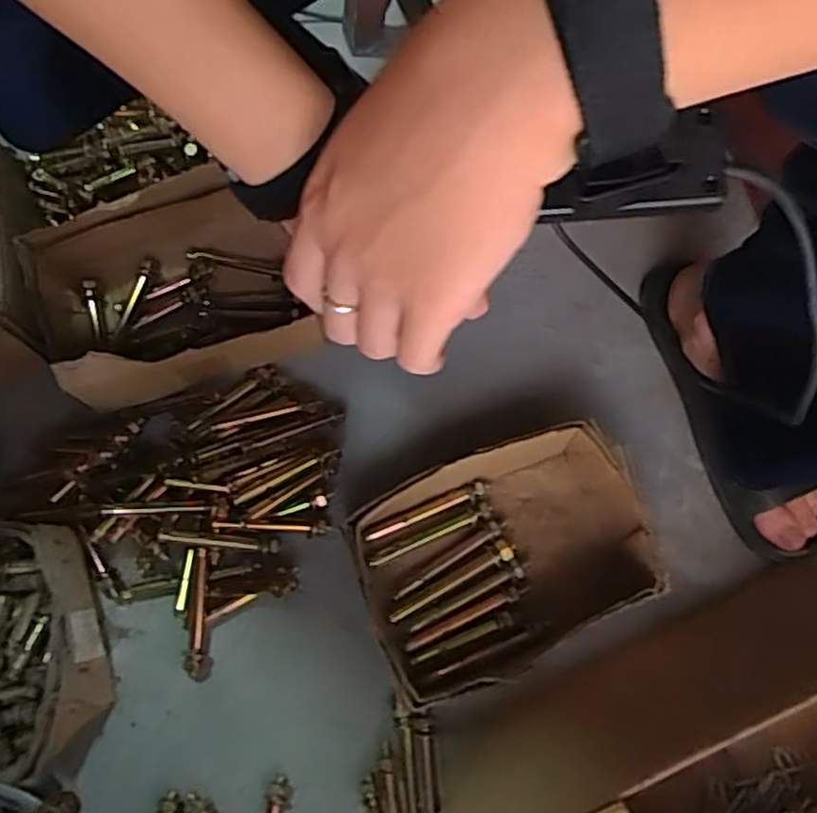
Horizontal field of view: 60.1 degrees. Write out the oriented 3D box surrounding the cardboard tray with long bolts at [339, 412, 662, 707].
[{"bbox_3d":[0.076,0.120,0.573,0.226,0.073,0.154,-22,73,-8],"label":"cardboard tray with long bolts"}]

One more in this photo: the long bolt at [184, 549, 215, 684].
[{"bbox_3d":[-0.169,0.169,0.573,0.021,0.017,0.102,1,72,0],"label":"long bolt"}]

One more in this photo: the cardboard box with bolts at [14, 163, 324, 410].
[{"bbox_3d":[-0.208,-0.100,0.617,0.211,0.080,0.156,-16,72,-6],"label":"cardboard box with bolts"}]

